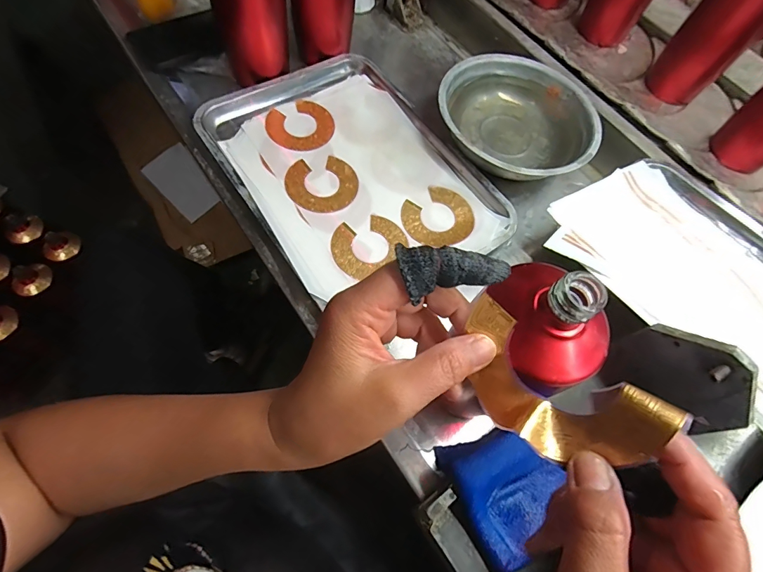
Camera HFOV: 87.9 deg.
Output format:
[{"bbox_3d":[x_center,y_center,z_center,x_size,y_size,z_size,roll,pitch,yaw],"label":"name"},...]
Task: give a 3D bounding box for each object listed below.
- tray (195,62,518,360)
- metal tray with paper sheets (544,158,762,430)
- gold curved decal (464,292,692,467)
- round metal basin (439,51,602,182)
[{"bbox_3d":[-0.037,-0.140,0.472,0.251,0.018,0.334,-31,72,-19],"label":"tray"},{"bbox_3d":[0.339,-0.004,0.406,0.200,0.052,0.309,-41,76,-10],"label":"metal tray with paper sheets"},{"bbox_3d":[0.078,0.049,0.188,0.094,0.028,0.046,36,116,35],"label":"gold curved decal"},{"bbox_3d":[0.171,-0.212,0.498,0.192,0.059,0.179,0,73,1],"label":"round metal basin"}]

